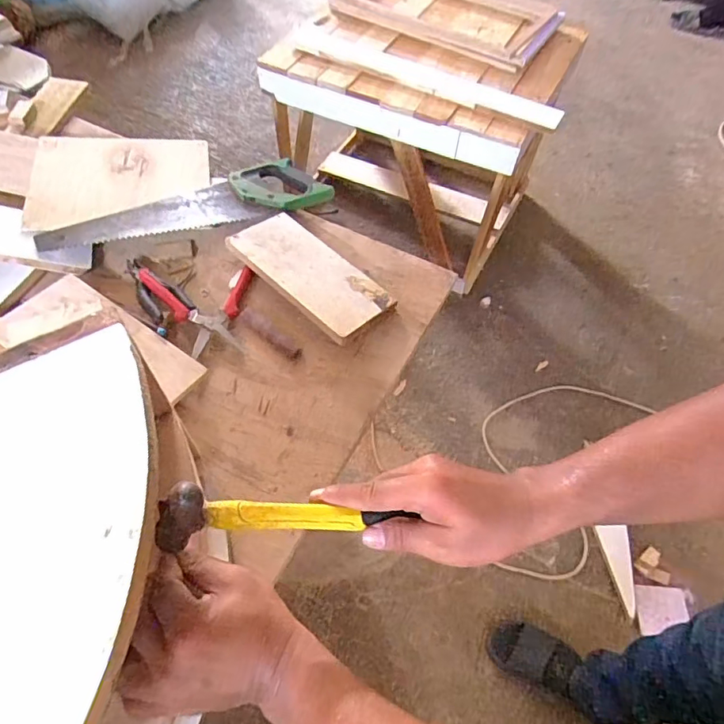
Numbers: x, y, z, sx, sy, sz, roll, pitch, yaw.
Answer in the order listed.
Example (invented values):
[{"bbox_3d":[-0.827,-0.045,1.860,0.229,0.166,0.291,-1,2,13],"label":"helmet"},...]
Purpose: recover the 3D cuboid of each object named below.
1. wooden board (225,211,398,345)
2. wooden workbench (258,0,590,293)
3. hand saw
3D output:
[{"bbox_3d":[-0.079,-0.133,0.727,0.112,0.023,0.255,-39,67,-22],"label":"wooden board"},{"bbox_3d":[0.164,-0.764,1.628,0.820,0.613,0.633,22,59,12],"label":"wooden workbench"},{"bbox_3d":[-0.272,-0.257,0.799,0.438,0.041,0.129,-17,61,-12],"label":"hand saw"}]

